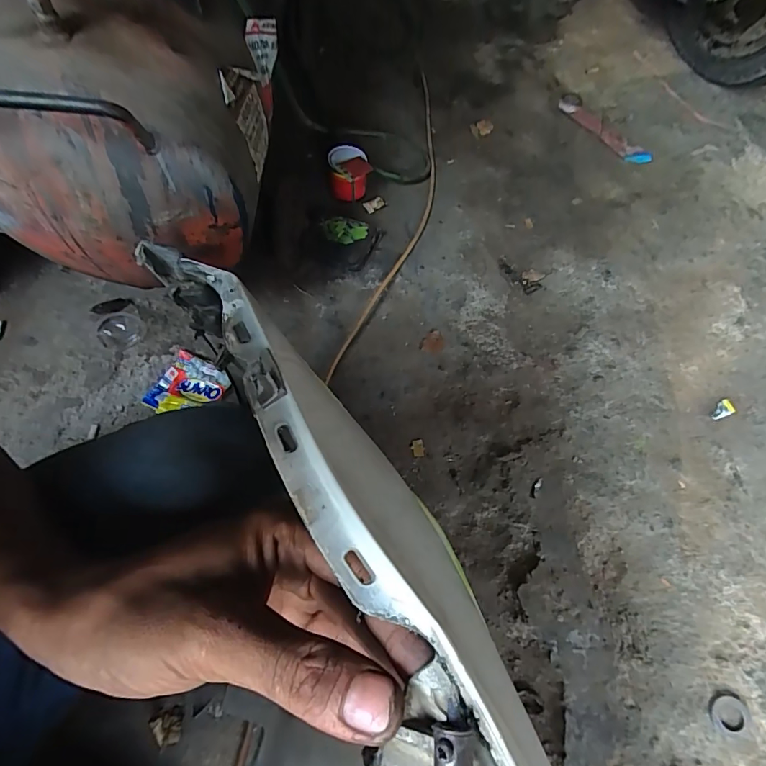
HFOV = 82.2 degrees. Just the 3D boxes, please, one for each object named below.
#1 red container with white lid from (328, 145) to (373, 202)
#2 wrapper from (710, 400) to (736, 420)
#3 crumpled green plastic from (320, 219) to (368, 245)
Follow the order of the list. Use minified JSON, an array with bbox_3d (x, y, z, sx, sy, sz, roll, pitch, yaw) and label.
[{"bbox_3d":[-0.064,-0.395,0.841,0.078,0.077,0.073,4,64,-1],"label":"red container with white lid"},{"bbox_3d":[0.562,0.045,0.730,0.051,0.006,0.025,-21,66,-9],"label":"wrapper"},{"bbox_3d":[-0.069,-0.275,0.796,0.080,0.011,0.044,13,89,8],"label":"crumpled green plastic"}]

